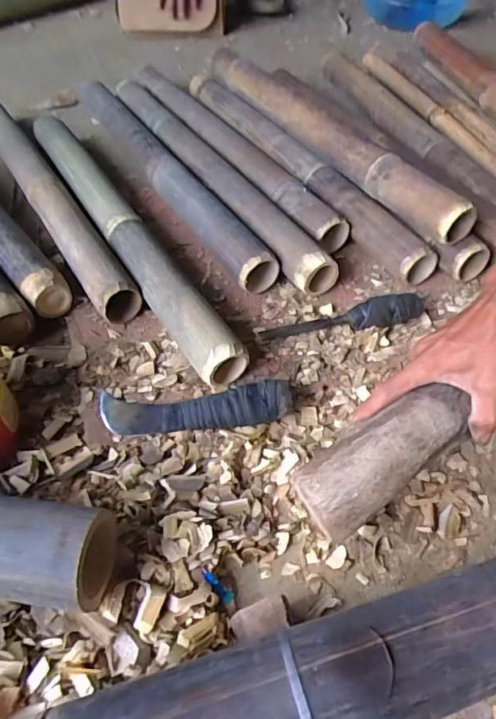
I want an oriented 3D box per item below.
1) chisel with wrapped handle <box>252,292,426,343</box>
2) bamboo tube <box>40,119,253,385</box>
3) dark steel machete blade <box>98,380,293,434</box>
[{"bbox_3d":[0.117,-0.050,0.605,0.205,0.034,0.036,-9,52,-7],"label":"chisel with wrapped handle"},{"bbox_3d":[-0.191,-0.209,0.705,0.060,0.055,0.653,-26,57,-18],"label":"bamboo tube"},{"bbox_3d":[-0.057,0.049,0.527,0.207,0.034,0.053,-3,51,-3],"label":"dark steel machete blade"}]

